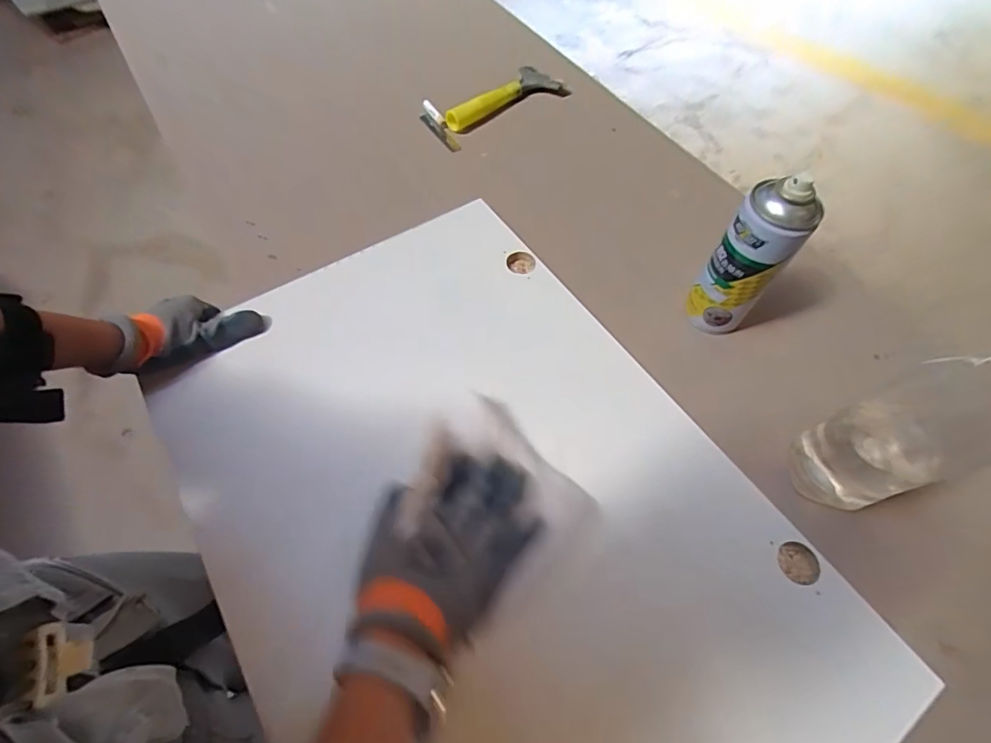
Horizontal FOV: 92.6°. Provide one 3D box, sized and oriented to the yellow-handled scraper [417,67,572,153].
[{"bbox_3d":[-0.001,-0.426,0.749,0.228,0.044,0.109,-28,65,-18],"label":"yellow-handled scraper"}]

